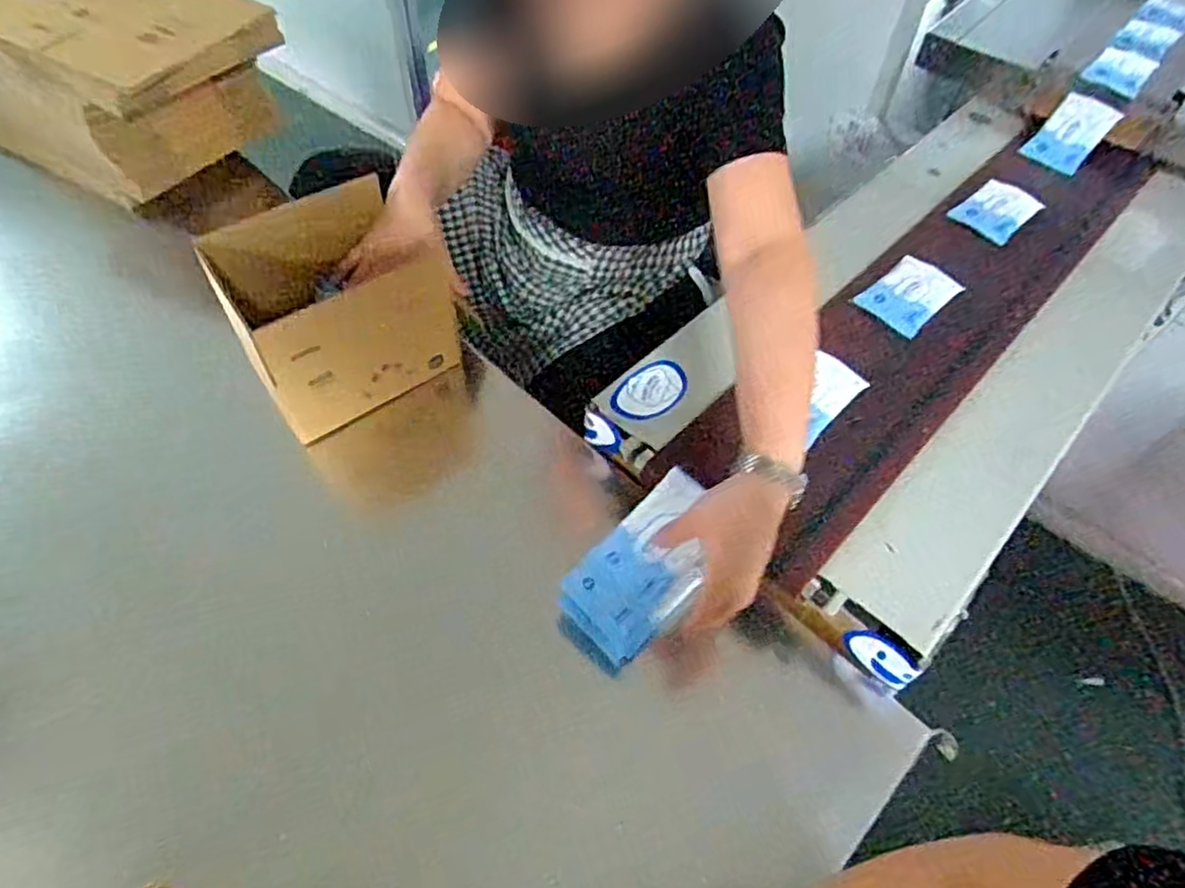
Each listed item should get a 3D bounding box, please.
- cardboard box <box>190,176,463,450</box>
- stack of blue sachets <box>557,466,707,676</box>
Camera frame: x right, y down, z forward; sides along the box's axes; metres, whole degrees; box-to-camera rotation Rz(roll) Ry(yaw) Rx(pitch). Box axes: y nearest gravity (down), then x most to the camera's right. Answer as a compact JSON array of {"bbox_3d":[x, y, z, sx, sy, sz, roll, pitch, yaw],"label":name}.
[{"bbox_3d":[-0.321,-0.175,0.907,0.241,0.218,0.171,-32,63,-22],"label":"cardboard box"},{"bbox_3d":[0.051,0.126,0.696,0.100,0.048,0.215,41,101,23],"label":"stack of blue sachets"}]

